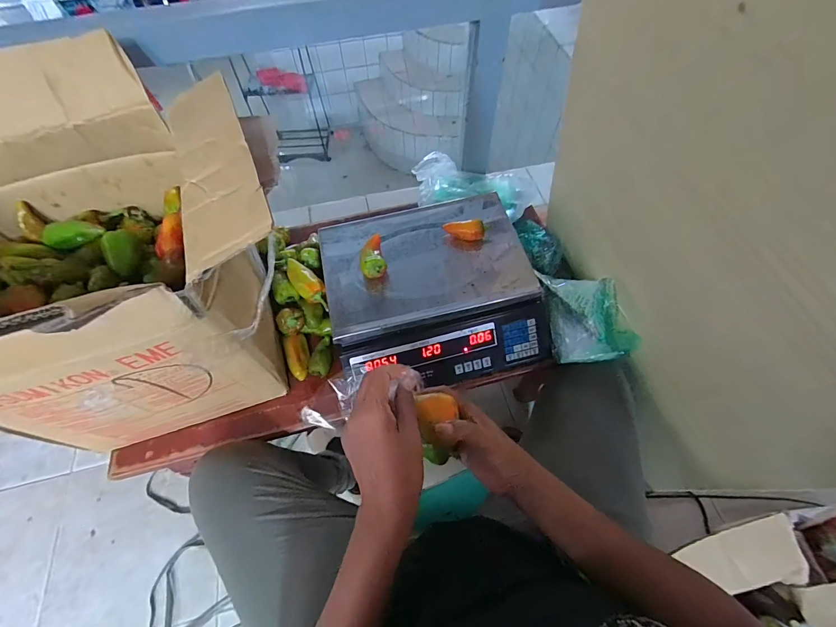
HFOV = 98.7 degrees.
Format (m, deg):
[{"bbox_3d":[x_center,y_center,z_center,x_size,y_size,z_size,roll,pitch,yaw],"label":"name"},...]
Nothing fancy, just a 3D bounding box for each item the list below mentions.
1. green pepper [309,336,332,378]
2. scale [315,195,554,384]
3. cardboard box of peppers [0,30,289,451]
[{"bbox_3d":[-0.171,0.074,0.632,0.035,0.029,0.070,7,63,5],"label":"green pepper"},{"bbox_3d":[0.022,-0.042,0.620,0.338,0.087,0.303,-12,62,-5],"label":"scale"},{"bbox_3d":[-0.419,-0.062,0.493,0.501,0.334,0.405,-14,63,-6],"label":"cardboard box of peppers"}]

